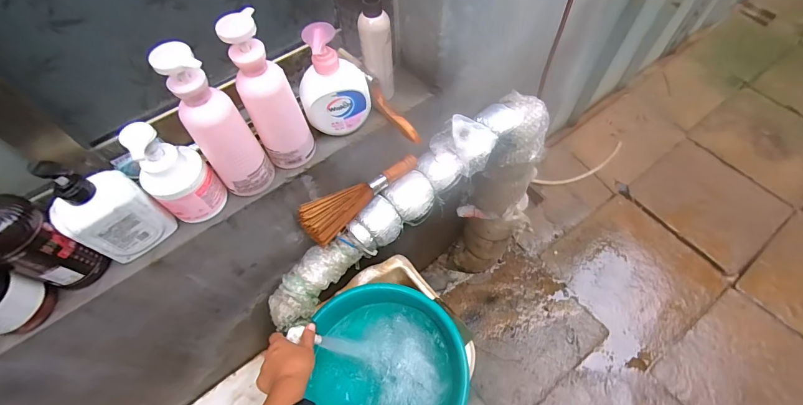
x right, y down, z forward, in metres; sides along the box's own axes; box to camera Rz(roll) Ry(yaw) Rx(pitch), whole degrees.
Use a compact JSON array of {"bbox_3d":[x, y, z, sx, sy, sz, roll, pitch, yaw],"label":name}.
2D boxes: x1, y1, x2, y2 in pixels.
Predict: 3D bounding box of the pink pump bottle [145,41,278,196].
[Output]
[{"bbox_3d":[-0.233,-0.091,0.469,0.062,0.218,0.054,-6,60,-1],"label":"pink pump bottle"}]

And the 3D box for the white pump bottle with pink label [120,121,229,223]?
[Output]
[{"bbox_3d":[-0.295,-0.036,0.479,0.058,0.150,0.076,37,68,21],"label":"white pump bottle with pink label"}]

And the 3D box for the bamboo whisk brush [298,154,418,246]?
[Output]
[{"bbox_3d":[-0.068,-0.023,0.670,0.250,0.064,0.065,-39,66,-18],"label":"bamboo whisk brush"}]

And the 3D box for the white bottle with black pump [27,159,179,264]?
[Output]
[{"bbox_3d":[-0.360,0.010,0.452,0.090,0.159,0.050,-41,66,-19],"label":"white bottle with black pump"}]

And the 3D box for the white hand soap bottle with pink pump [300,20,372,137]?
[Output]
[{"bbox_3d":[-0.101,-0.177,0.538,0.101,0.162,0.060,-14,60,-6],"label":"white hand soap bottle with pink pump"}]

